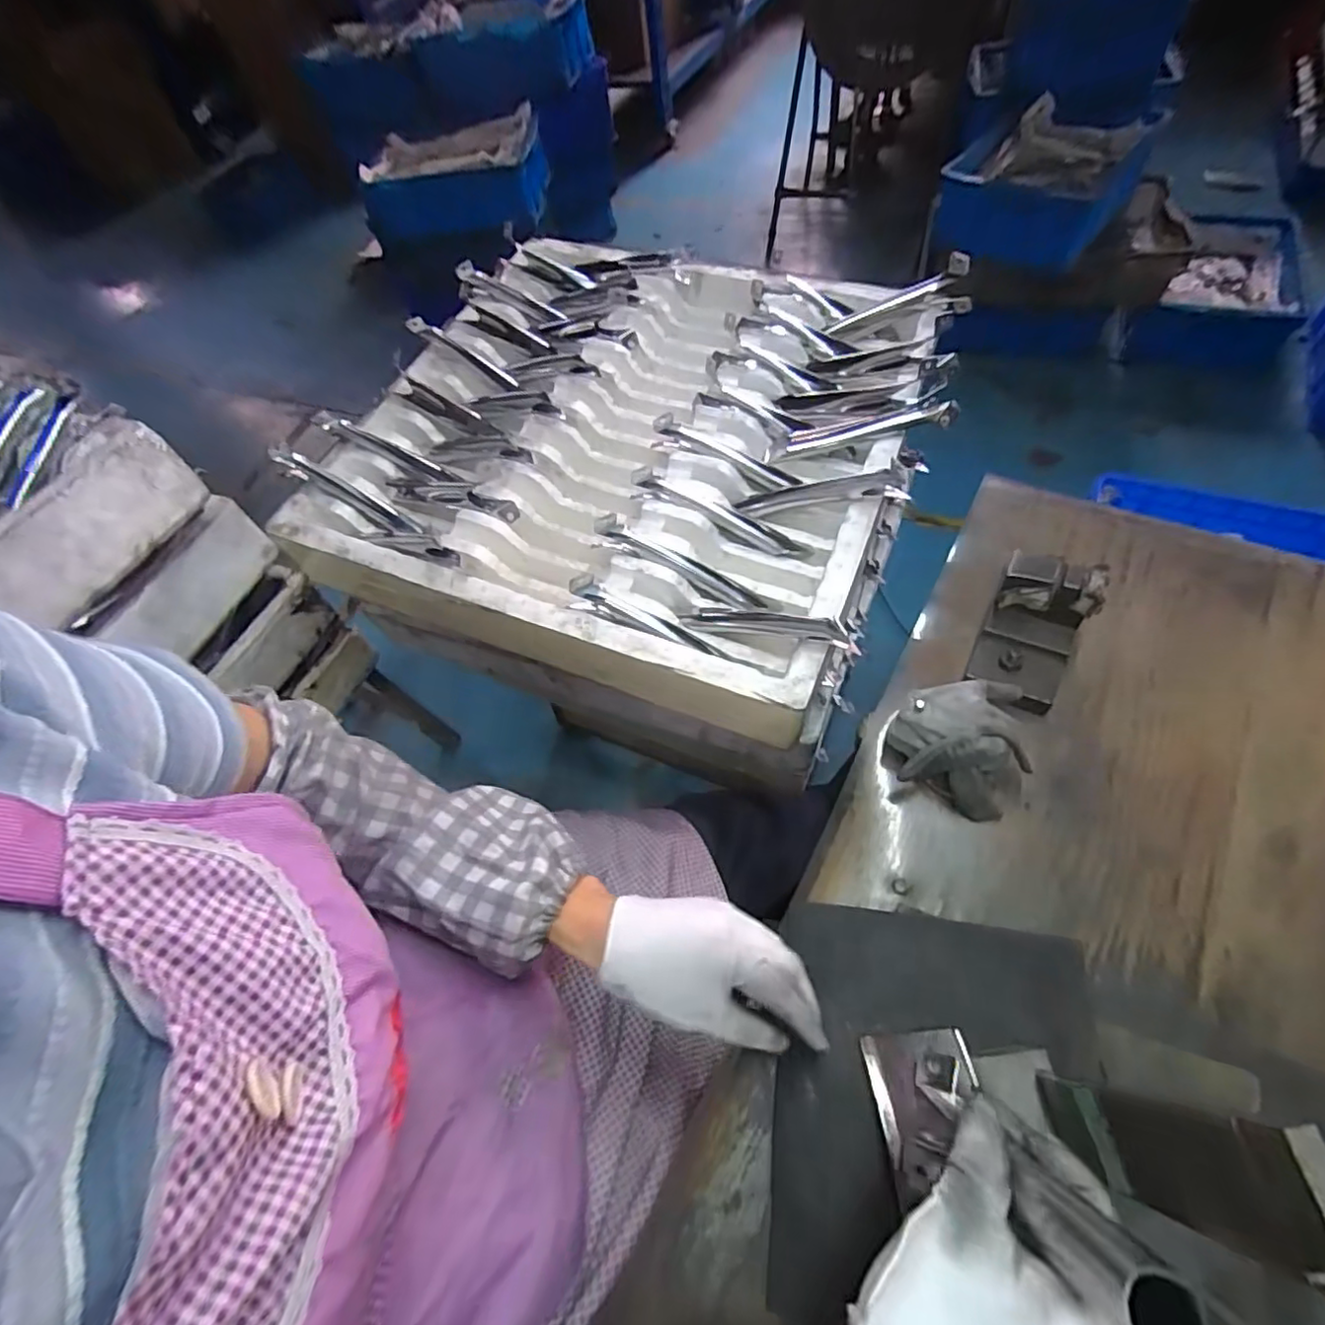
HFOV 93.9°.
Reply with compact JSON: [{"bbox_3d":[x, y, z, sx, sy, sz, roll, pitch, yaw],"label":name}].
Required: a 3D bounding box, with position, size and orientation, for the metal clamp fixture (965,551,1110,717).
[{"bbox_3d":[0.278,-0.022,0.468,0.065,0.073,0.102,23,66,21],"label":"metal clamp fixture"}]

